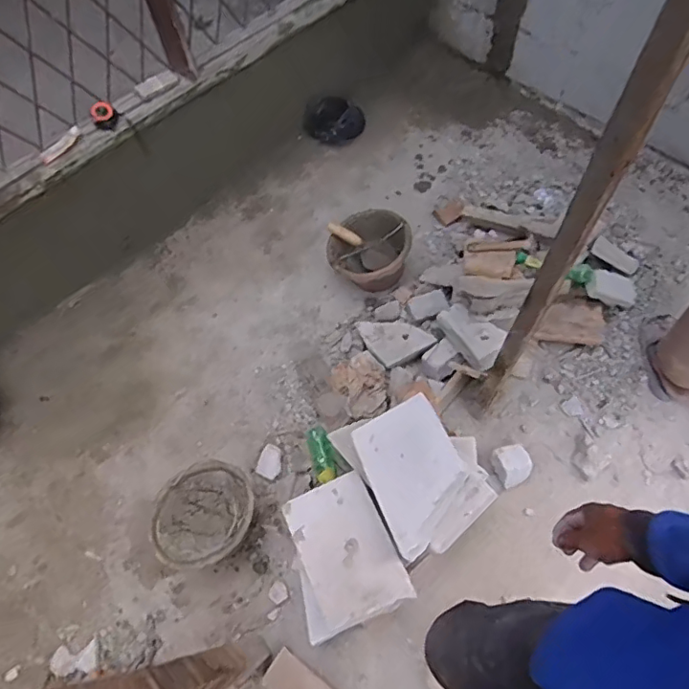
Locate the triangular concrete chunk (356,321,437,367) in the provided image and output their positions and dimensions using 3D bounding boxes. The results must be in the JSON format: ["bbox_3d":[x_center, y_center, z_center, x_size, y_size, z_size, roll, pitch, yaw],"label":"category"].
[{"bbox_3d":[0.148,-0.029,1.567,0.178,0.022,0.155,-28,81,6],"label":"triangular concrete chunk"}]

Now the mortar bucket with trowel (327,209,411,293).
[{"bbox_3d":[0.076,-0.300,1.686,0.252,0.152,0.218,4,62,6],"label":"mortar bucket with trowel"}]

